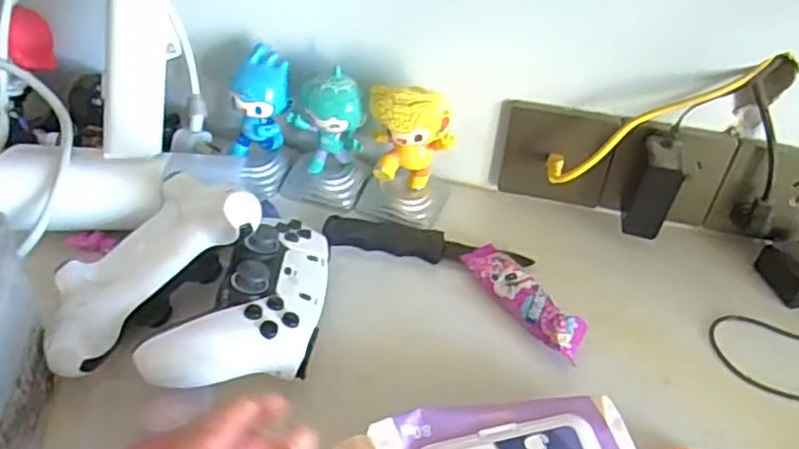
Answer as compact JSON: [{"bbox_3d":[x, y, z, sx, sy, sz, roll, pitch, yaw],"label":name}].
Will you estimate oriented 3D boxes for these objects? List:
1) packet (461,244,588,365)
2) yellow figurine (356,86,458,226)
[{"bbox_3d":[0.090,0.051,0.484,0.032,0.020,0.110,-22,49,-28],"label":"packet"},{"bbox_3d":[0.008,-0.060,0.539,0.066,0.105,0.052,4,42,-2],"label":"yellow figurine"}]

